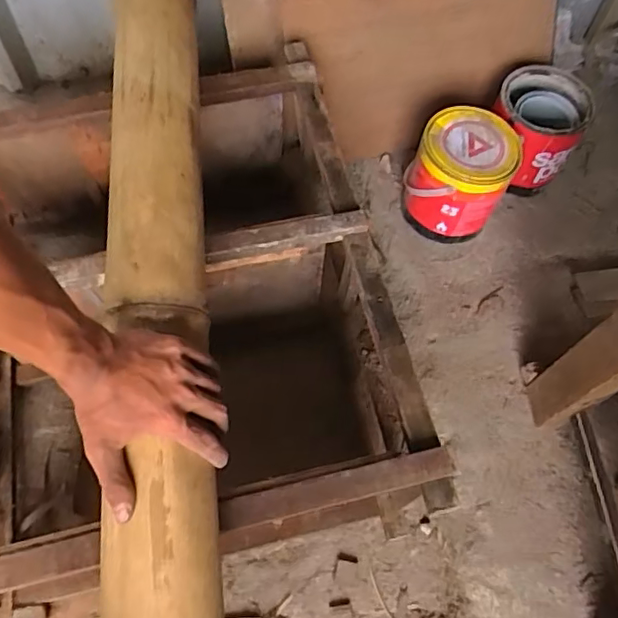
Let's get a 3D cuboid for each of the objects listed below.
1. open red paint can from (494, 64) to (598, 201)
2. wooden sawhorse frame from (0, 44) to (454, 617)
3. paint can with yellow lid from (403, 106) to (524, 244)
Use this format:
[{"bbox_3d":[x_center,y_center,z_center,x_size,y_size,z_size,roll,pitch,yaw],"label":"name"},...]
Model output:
[{"bbox_3d":[0.384,-0.299,1.000,0.160,0.168,0.158,1,63,-2],"label":"open red paint can"},{"bbox_3d":[-0.206,0.024,0.786,0.604,0.293,0.643,-10,64,-8],"label":"wooden sawhorse frame"},{"bbox_3d":[0.247,-0.208,0.939,0.140,0.169,0.154,1,63,-2],"label":"paint can with yellow lid"}]

